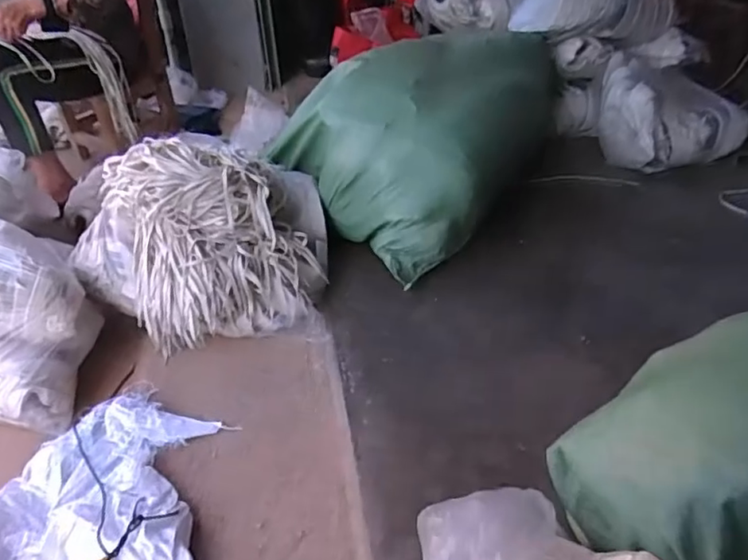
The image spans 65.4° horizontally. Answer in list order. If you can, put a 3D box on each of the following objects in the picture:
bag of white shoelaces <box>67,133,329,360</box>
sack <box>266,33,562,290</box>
[{"bbox_3d":[-0.369,-0.089,1.281,0.532,0.311,0.403,-9,39,-8],"label":"bag of white shoelaces"},{"bbox_3d":[0.143,-0.369,1.482,0.629,0.337,0.520,-26,44,-27],"label":"sack"}]

